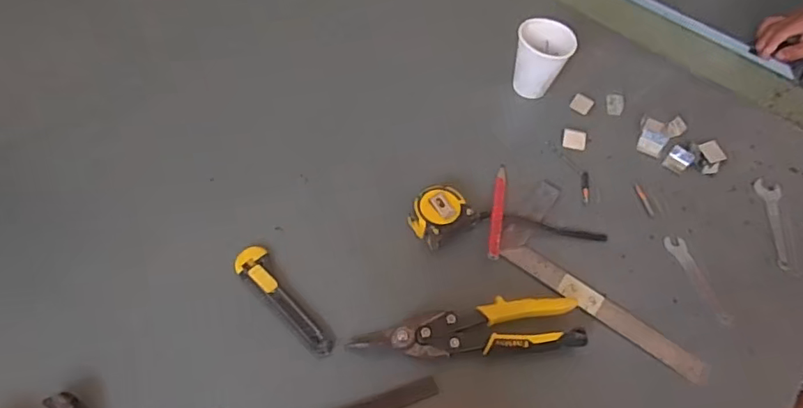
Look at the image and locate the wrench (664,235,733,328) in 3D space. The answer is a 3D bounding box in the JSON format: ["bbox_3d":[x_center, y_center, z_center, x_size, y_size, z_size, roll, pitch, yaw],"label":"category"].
[{"bbox_3d":[0.351,0.089,0.636,0.026,0.007,0.114,-12,58,-13],"label":"wrench"}]

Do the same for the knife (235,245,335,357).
[{"bbox_3d":[-0.123,0.100,0.564,0.034,0.011,0.143,-35,65,-25],"label":"knife"}]

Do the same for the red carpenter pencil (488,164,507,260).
[{"bbox_3d":[0.117,0.004,0.647,0.015,0.013,0.147,11,55,2],"label":"red carpenter pencil"}]

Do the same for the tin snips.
[{"bbox_3d":[0.071,0.129,0.556,0.236,0.019,0.050,-2,56,-6],"label":"tin snips"}]

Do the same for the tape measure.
[{"bbox_3d":[0.046,0.012,0.627,0.067,0.029,0.062,-27,62,-21],"label":"tape measure"}]

